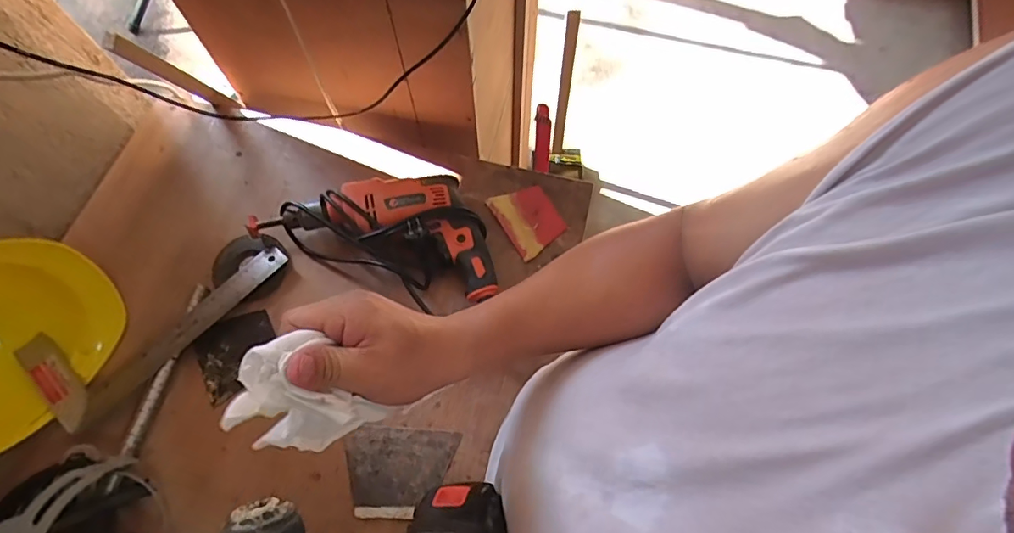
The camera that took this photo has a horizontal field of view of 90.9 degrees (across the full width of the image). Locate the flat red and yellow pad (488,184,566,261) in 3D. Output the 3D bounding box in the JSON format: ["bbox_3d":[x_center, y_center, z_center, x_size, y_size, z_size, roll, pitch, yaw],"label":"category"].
[{"bbox_3d":[0.034,-0.070,0.731,0.082,0.006,0.108,-27,69,-13],"label":"flat red and yellow pad"}]

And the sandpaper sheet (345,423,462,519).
[{"bbox_3d":[-0.126,0.238,0.583,0.126,0.006,0.098,3,66,0],"label":"sandpaper sheet"}]

